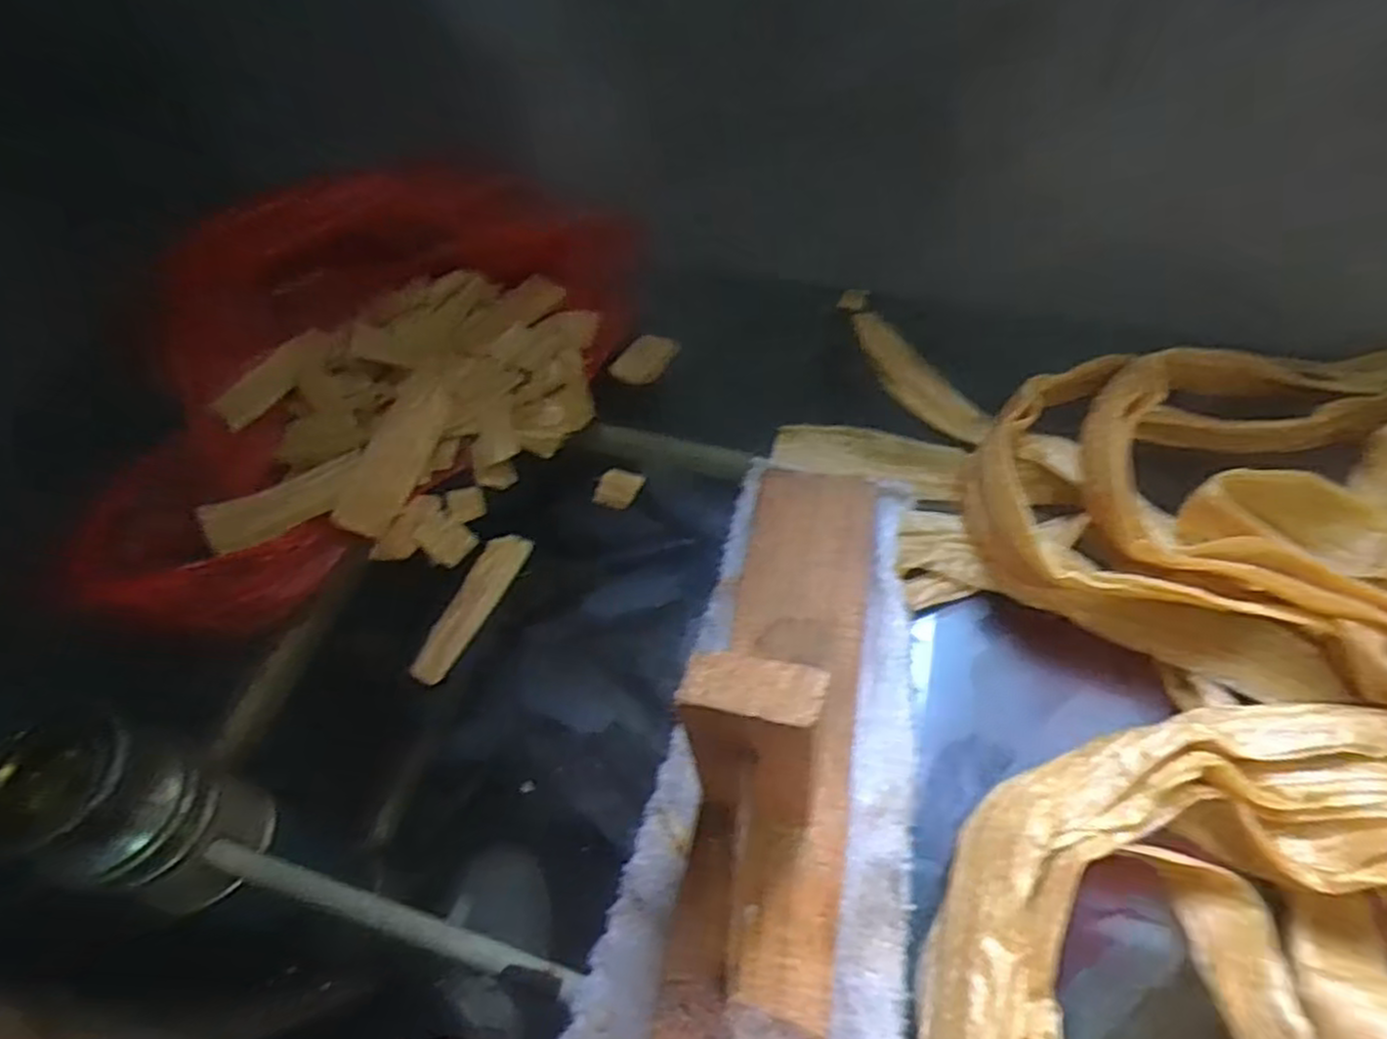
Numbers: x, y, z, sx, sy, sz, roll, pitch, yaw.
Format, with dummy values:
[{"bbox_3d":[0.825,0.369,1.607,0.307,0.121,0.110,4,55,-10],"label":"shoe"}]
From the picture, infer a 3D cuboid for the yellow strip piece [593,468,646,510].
[{"bbox_3d":[-0.041,-0.017,0.423,0.021,0.005,0.024,13,57,13],"label":"yellow strip piece"}]

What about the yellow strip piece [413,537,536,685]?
[{"bbox_3d":[-0.112,0.041,0.381,0.021,0.008,0.088,16,58,15],"label":"yellow strip piece"}]

